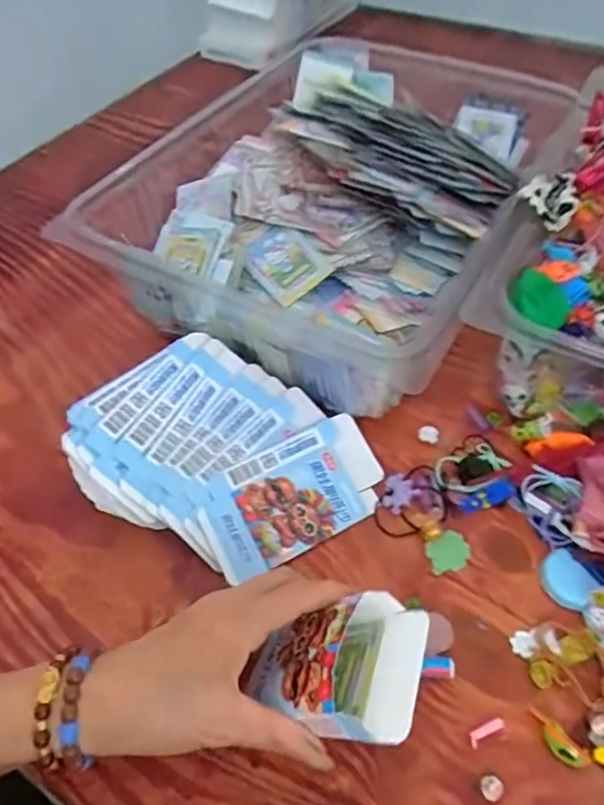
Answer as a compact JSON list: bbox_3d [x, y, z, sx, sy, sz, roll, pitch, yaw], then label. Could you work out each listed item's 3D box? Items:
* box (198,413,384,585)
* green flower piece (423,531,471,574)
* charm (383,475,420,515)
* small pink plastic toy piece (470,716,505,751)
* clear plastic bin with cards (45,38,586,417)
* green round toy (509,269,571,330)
[{"bbox_3d":[-0.005,0.071,0.433,0.145,0.008,0.084,-25,74,-19],"label":"box"},{"bbox_3d":[0.109,0.112,0.415,0.033,0.004,0.027,-22,55,-13],"label":"green flower piece"},{"bbox_3d":[0.076,0.073,0.441,0.028,0.004,0.031,28,68,39],"label":"charm"},{"bbox_3d":[0.115,0.204,0.344,0.025,0.004,0.008,-32,57,-3],"label":"small pink plastic toy piece"},{"bbox_3d":[0.046,-0.203,0.576,0.345,0.129,0.466,27,59,21],"label":"clear plastic bin with cards"},{"bbox_3d":[0.172,-0.074,0.402,0.042,0.015,0.033,29,60,22],"label":"green round toy"}]

